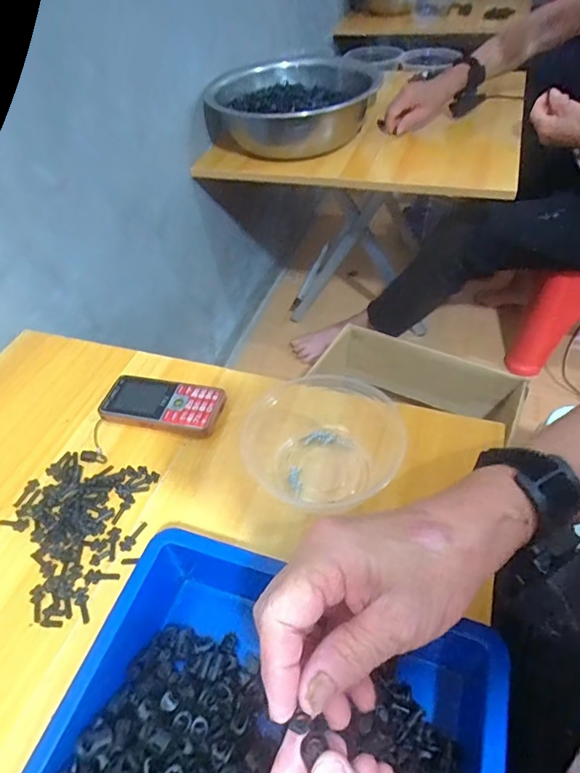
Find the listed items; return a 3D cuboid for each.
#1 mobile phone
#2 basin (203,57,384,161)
[{"bbox_3d":[-0.134,0.020,0.514,0.126,0.016,0.058,8,49,12],"label":"mobile phone"},{"bbox_3d":[0.003,-0.541,0.943,0.284,0.113,0.267,-3,48,3],"label":"basin"}]

